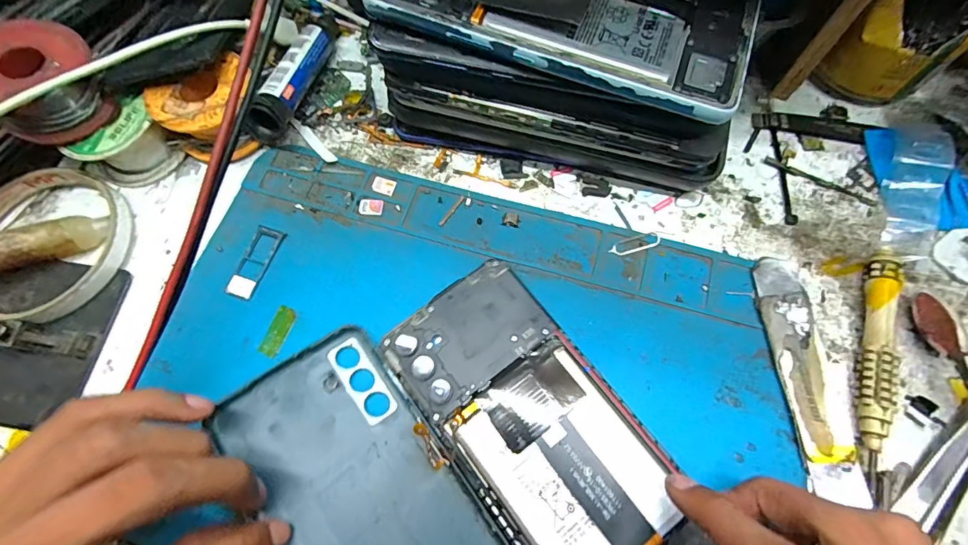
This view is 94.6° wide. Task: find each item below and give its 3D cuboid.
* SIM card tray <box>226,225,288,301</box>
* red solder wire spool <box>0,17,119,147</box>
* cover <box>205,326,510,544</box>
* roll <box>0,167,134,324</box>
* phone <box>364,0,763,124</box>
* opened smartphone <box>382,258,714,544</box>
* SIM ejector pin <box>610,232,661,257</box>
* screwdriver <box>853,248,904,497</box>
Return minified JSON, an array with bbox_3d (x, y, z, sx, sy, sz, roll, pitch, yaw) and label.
[{"bbox_3d":[-0.117,-0.005,0.228,0.016,0.004,0.039,18,70,9],"label":"SIM card tray"},{"bbox_3d":[-0.215,-0.092,0.217,0.046,0.034,0.052,31,73,13],"label":"red solder wire spool"},{"bbox_3d":[-0.041,0.103,0.177,0.074,0.006,0.162,-32,71,-21],"label":"cover"},{"bbox_3d":[-0.227,-0.015,0.229,0.085,0.018,0.080,-1,68,2],"label":"roll"},{"bbox_3d":[0.033,-0.112,0.186,0.153,0.013,0.071,21,73,9],"label":"phone"},{"bbox_3d":[0.025,0.070,0.188,0.071,0.005,0.155,-34,72,-11],"label":"opened smartphone"},{"bbox_3d":[0.076,-0.014,0.225,0.026,0.004,0.007,-19,69,-5],"label":"SIM ejector pin"},{"bbox_3d":[0.174,0.038,0.198,0.011,0.013,0.109,19,70,9],"label":"screwdriver"}]

